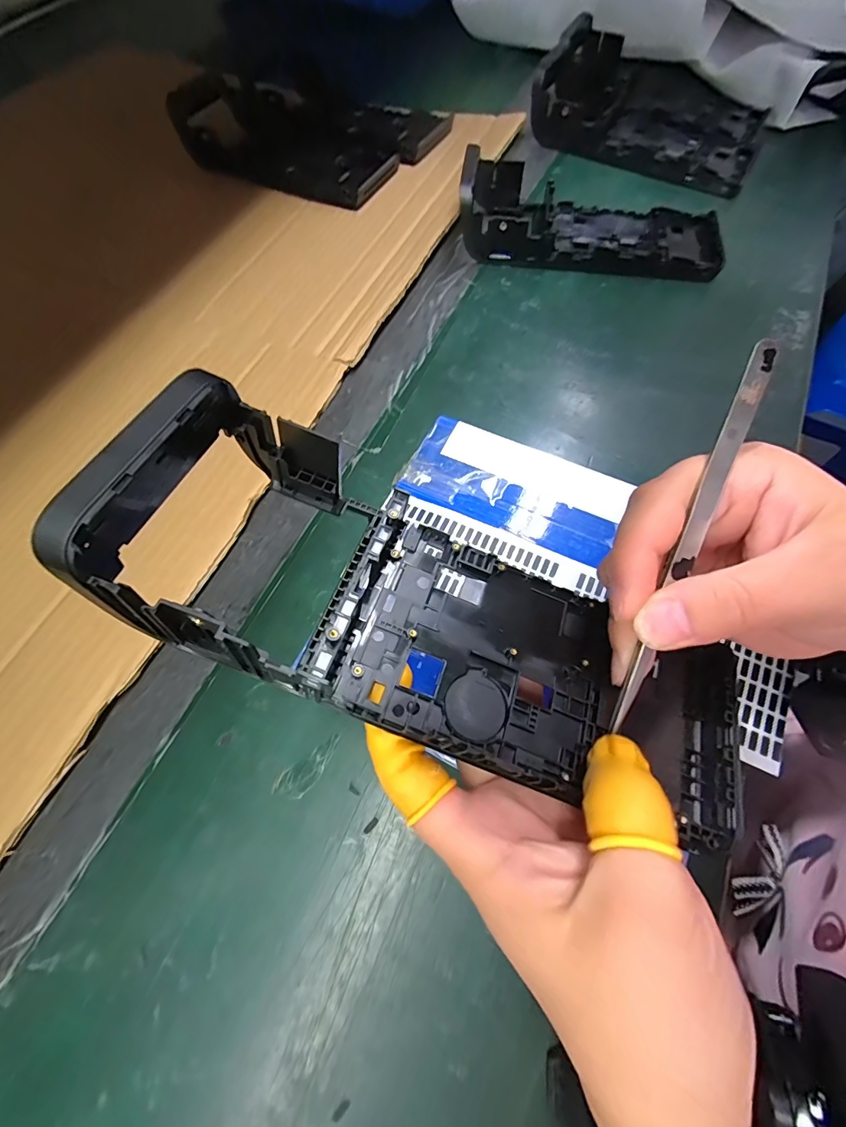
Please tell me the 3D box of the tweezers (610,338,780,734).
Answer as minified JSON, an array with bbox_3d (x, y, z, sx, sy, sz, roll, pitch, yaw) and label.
[{"bbox_3d":[0.086,-0.006,0.139,0.008,0.006,0.127,19,96,9],"label":"tweezers"}]

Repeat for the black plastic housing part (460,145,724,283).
[{"bbox_3d":[0.137,-0.282,0.347,0.207,0.049,0.083,10,67,5],"label":"black plastic housing part"}]

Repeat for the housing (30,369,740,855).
[{"bbox_3d":[0.007,0.018,0.151,0.213,0.045,0.083,28,69,-10],"label":"housing"}]

